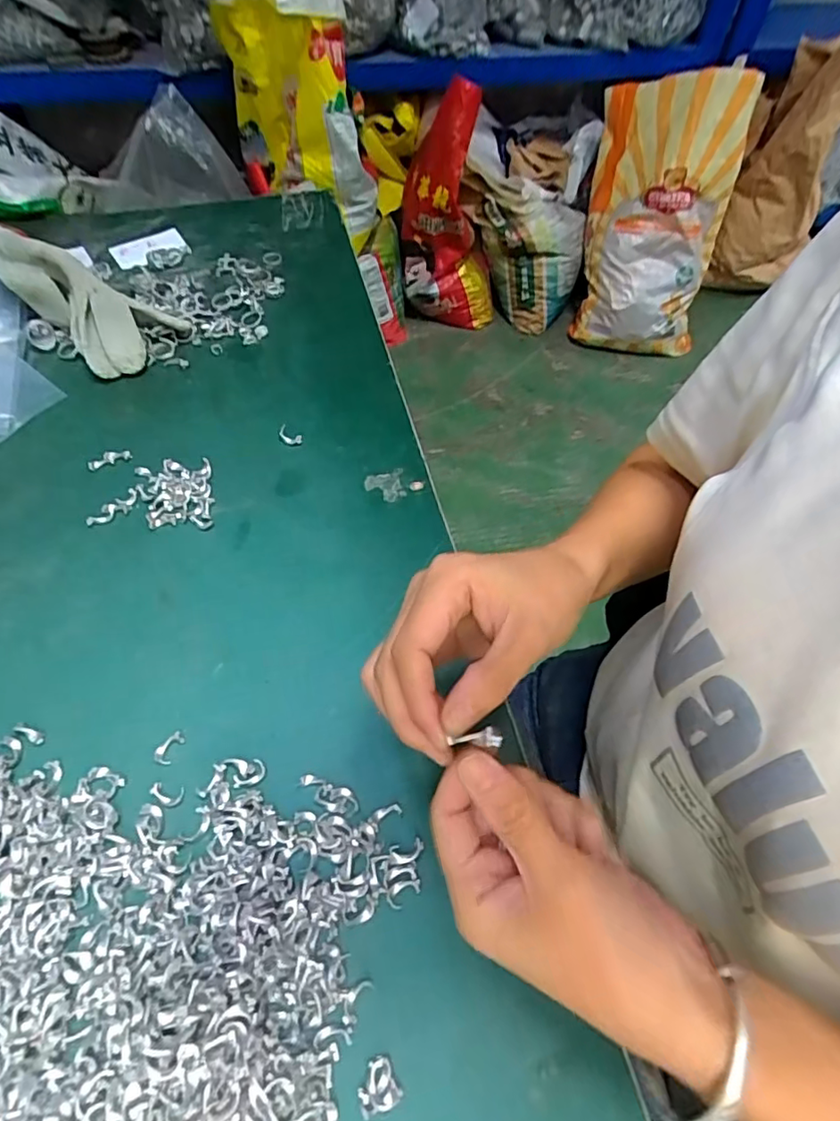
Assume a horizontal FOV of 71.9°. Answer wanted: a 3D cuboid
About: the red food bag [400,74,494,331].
[{"bbox_3d":[0.090,-0.915,1.599,0.274,0.607,0.159,8,56,2],"label":"red food bag"}]

